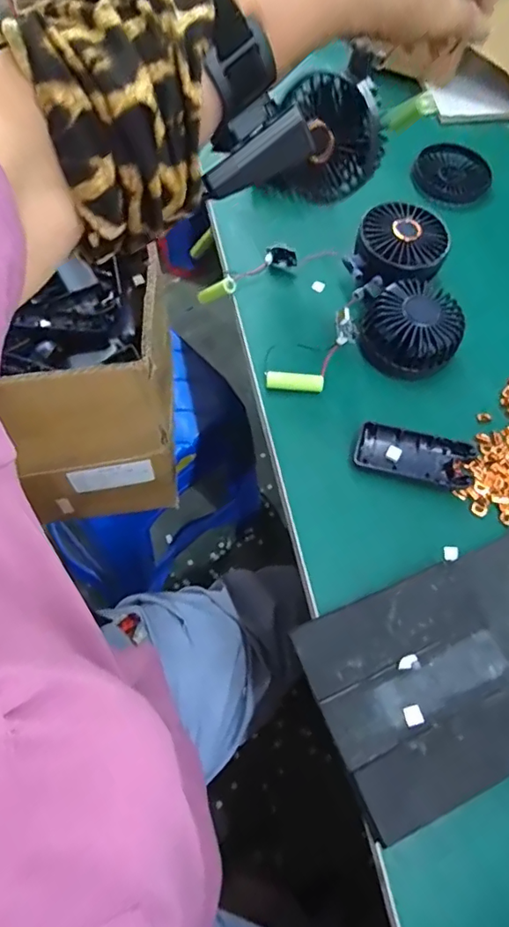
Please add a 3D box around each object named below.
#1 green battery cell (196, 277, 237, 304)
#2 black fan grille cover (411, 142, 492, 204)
[{"bbox_3d":[-0.041,-0.171,0.525,0.051,0.014,0.013,-6,59,45],"label":"green battery cell"},{"bbox_3d":[0.227,-0.333,0.599,0.086,0.012,0.089,21,65,5],"label":"black fan grille cover"}]

